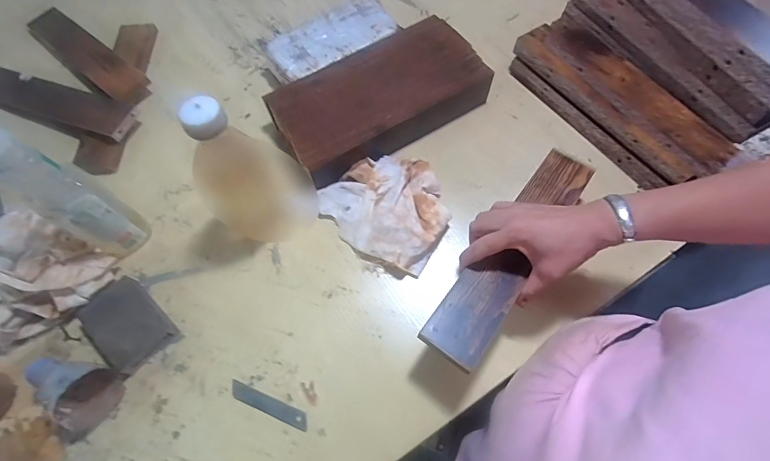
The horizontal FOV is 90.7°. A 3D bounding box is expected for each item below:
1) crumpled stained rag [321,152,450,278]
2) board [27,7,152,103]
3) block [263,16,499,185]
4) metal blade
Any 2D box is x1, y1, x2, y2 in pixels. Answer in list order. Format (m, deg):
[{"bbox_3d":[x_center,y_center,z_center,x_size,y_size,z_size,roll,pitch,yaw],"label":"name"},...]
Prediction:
[{"bbox_3d":[0.006,-0.036,0.512,0.166,0.044,0.141,33,70,16],"label":"crumpled stained rag"},{"bbox_3d":[-0.506,-0.303,0.640,0.298,0.021,0.060,37,72,16],"label":"board"},{"bbox_3d":[-0.006,-0.201,0.577,0.308,0.070,0.166,-29,67,-11],"label":"block"},{"bbox_3d":[-0.132,0.198,0.432,0.097,0.004,0.018,20,67,11],"label":"metal blade"}]

